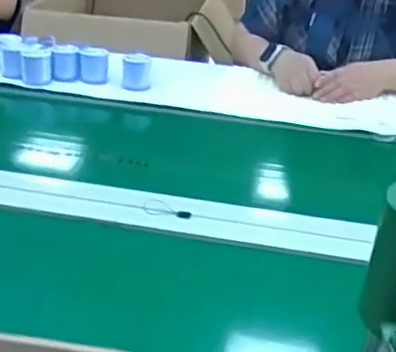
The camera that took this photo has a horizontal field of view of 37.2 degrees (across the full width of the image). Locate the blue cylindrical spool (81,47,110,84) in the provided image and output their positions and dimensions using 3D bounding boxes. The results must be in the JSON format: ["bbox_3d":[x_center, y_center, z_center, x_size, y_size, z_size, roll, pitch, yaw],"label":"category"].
[{"bbox_3d":[-0.209,-0.228,1.200,0.060,0.060,0.064,0,29,-6],"label":"blue cylindrical spool"}]

